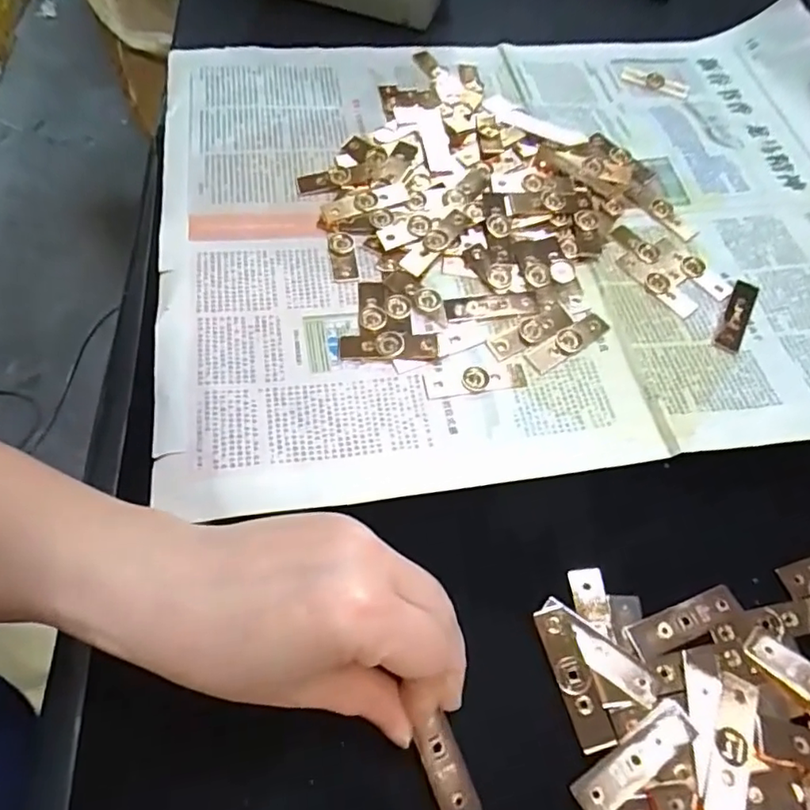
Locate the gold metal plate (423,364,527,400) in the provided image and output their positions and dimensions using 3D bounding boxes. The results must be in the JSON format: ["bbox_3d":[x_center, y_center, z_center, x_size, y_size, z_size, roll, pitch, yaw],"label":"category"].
[{"bbox_3d":[0.041,-0.014,0.337,0.058,0.004,0.017,-6,61,-7],"label":"gold metal plate"}]

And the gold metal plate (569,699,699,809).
[{"bbox_3d":[0.098,0.151,0.248,0.060,0.004,0.016,-30,61,-15],"label":"gold metal plate"}]

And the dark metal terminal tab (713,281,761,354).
[{"bbox_3d":[0.215,-0.058,0.377,0.015,0.004,0.062,28,63,11],"label":"dark metal terminal tab"}]

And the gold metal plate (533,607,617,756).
[{"bbox_3d":[0.076,0.123,0.264,0.016,0.004,0.059,-13,63,-11],"label":"gold metal plate"}]

